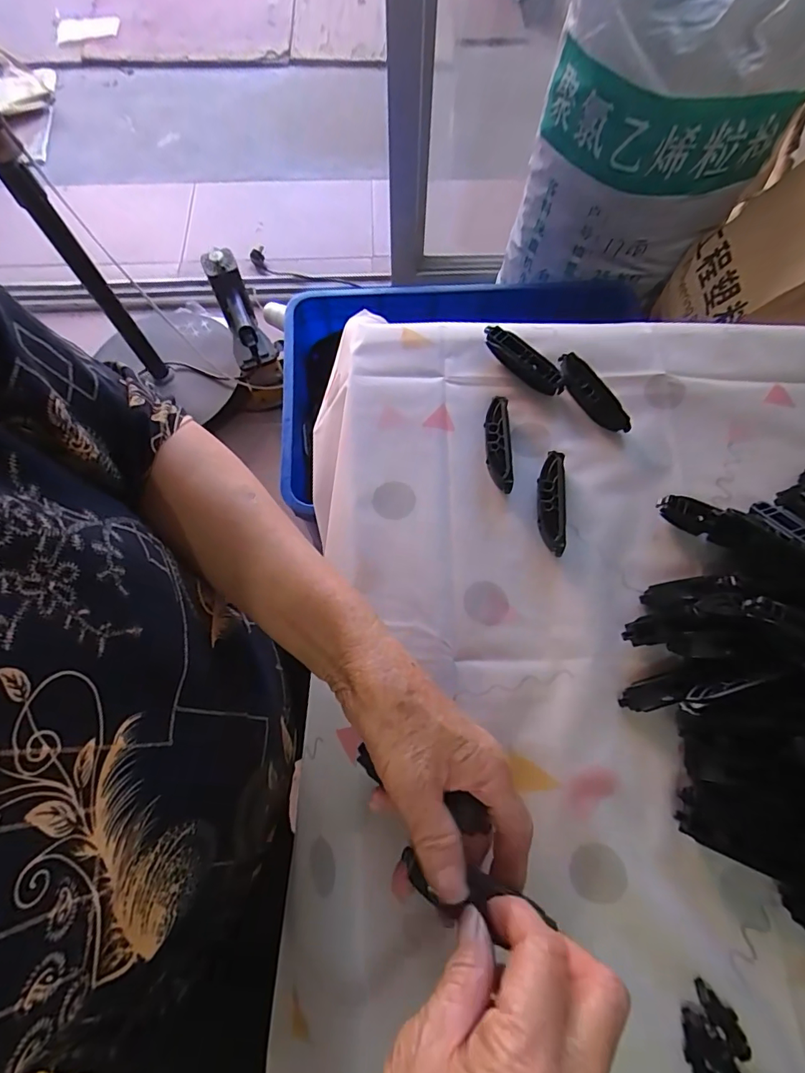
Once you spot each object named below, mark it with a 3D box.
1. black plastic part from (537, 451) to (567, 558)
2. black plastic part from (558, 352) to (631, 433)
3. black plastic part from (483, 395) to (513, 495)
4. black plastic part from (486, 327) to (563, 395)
[{"bbox_3d":[0.111,-0.026,0.359,0.021,0.016,0.077,8,70,5],"label":"black plastic part"},{"bbox_3d":[0.154,-0.116,0.395,0.018,0.020,0.081,-33,72,-10],"label":"black plastic part"},{"bbox_3d":[0.074,-0.072,0.375,0.018,0.015,0.077,0,69,2],"label":"black plastic part"},{"bbox_3d":[0.101,-0.148,0.404,0.018,0.021,0.081,-43,74,-13],"label":"black plastic part"}]

